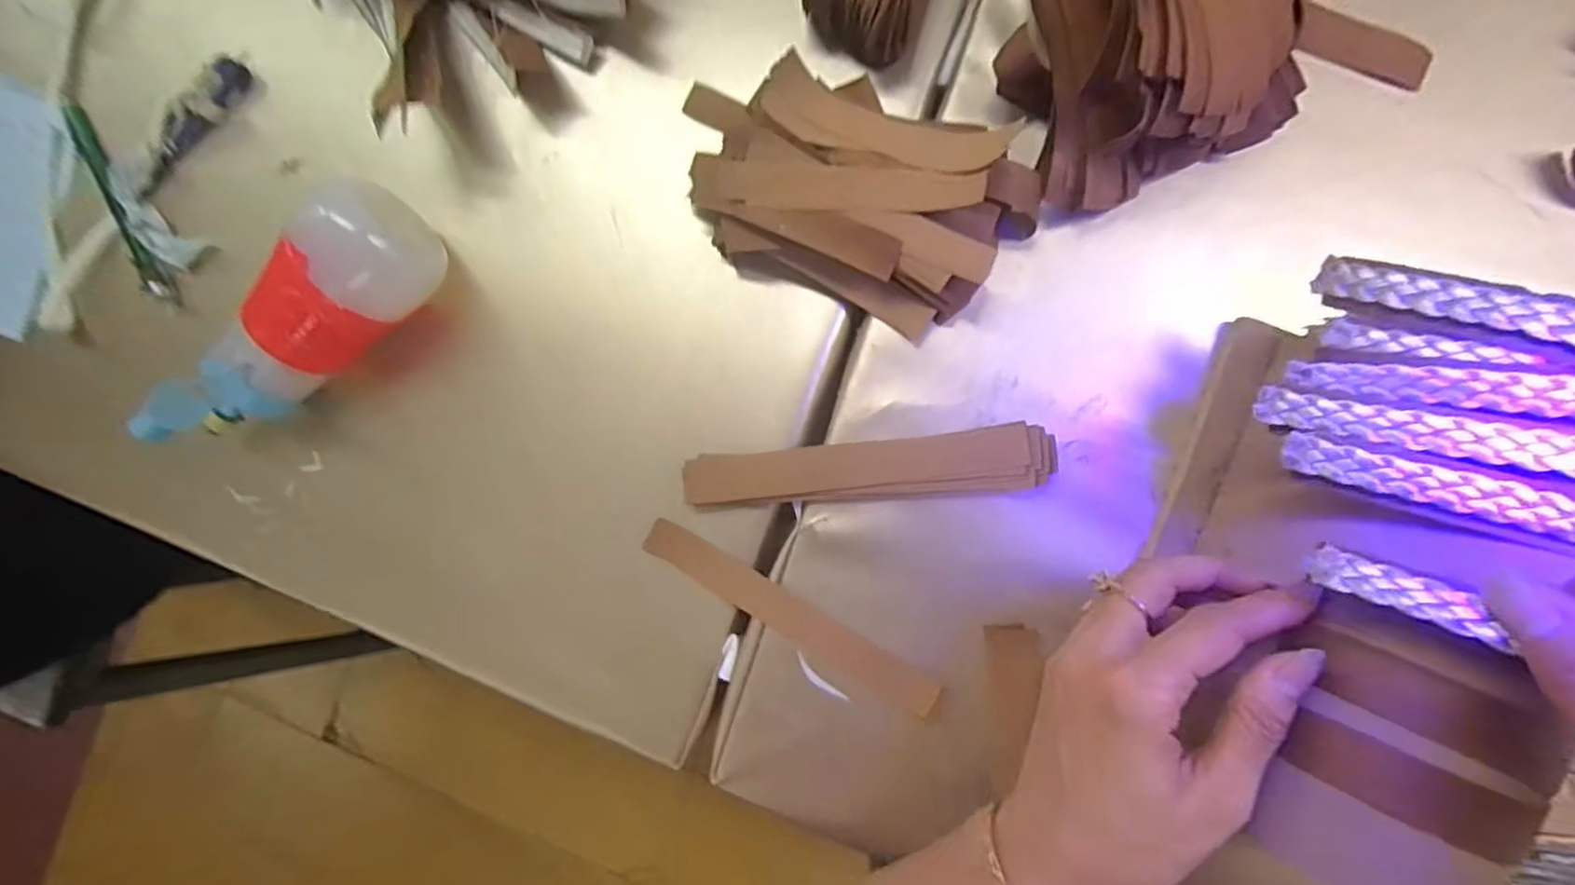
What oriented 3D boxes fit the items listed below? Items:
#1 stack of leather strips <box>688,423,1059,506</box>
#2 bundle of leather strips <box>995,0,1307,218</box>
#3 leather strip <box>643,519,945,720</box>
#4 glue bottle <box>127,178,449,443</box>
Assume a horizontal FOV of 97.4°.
[{"bbox_3d":[0.037,0.014,0.340,0.176,0.012,0.029,-5,87,7],"label":"stack of leather strips"},{"bbox_3d":[0.152,-0.204,0.303,0.125,0.074,0.175,-19,85,6],"label":"bundle of leather strips"},{"bbox_3d":[0.001,0.087,0.348,0.163,0.004,0.020,31,92,8],"label":"leather strip"},{"bbox_3d":[-0.248,-0.059,0.349,0.051,0.059,0.166,45,93,7],"label":"glue bottle"}]

